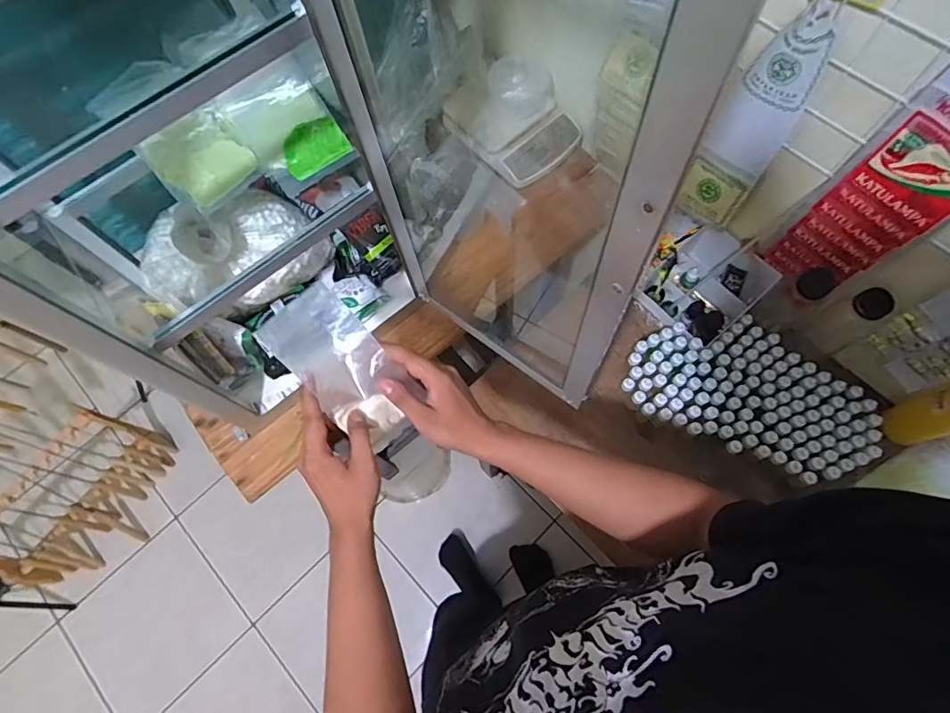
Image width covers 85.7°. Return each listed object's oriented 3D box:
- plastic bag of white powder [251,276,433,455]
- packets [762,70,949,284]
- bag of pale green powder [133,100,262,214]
[{"bbox_3d":[-0.130,0.016,0.533,0.085,0.041,0.179,-40,107,-12],"label":"plastic bag of white powder"},{"bbox_3d":[0.466,-0.173,0.581,0.029,0.357,0.121,-34,72,-10],"label":"packets"},{"bbox_3d":[-0.318,-0.232,0.600,0.104,0.030,0.104,-42,74,-12],"label":"bag of pale green powder"}]

